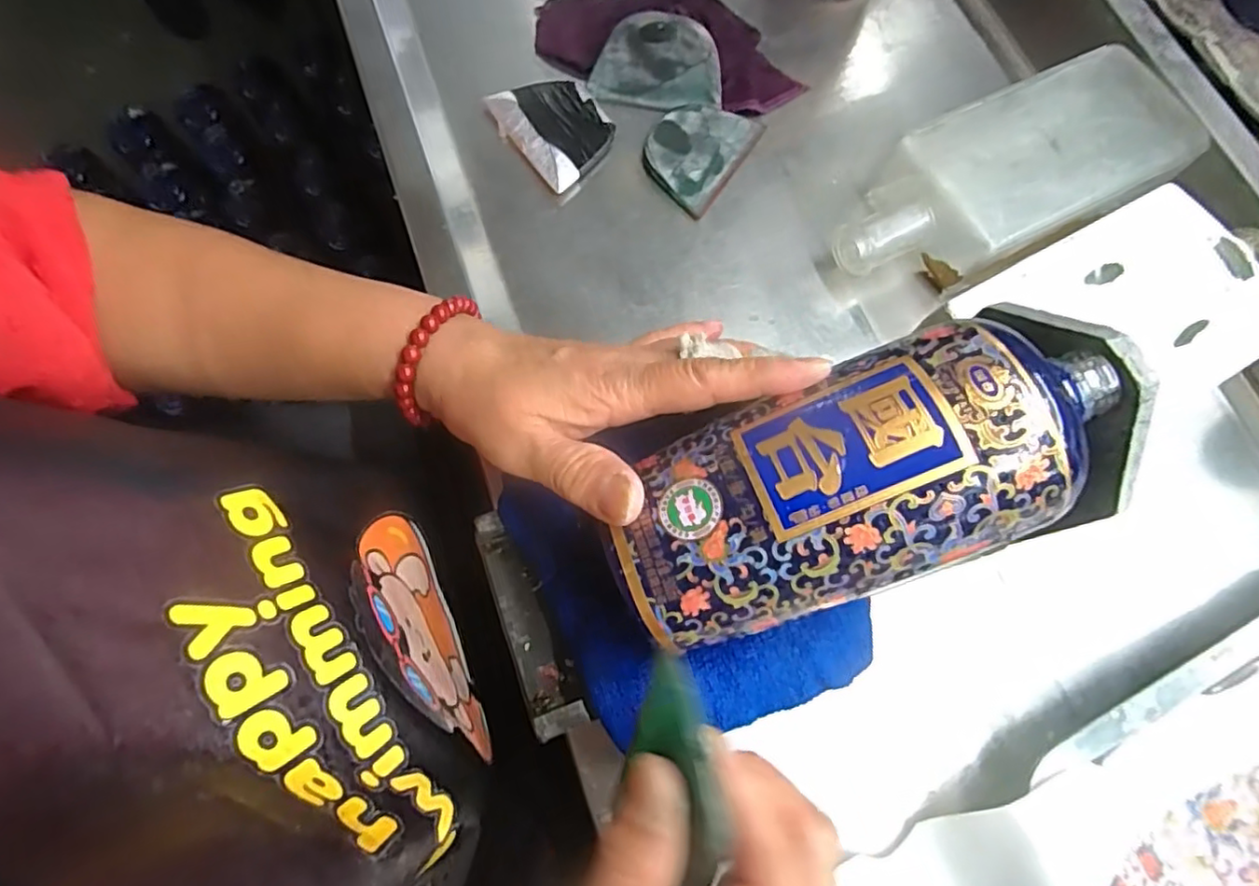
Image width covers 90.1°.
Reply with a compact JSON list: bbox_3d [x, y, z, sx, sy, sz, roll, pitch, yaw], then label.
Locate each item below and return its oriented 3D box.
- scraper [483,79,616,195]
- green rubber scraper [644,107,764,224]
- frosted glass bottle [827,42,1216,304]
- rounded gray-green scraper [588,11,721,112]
[{"bbox_3d":[-0.045,-0.203,0.406,0.060,0.006,0.083,-30,75,-11],"label":"scraper"},{"bbox_3d":[0.043,-0.188,0.400,0.056,0.009,0.082,31,73,8],"label":"green rubber scraper"},{"bbox_3d":[0.230,-0.156,0.389,0.232,0.052,0.098,-26,74,-10],"label":"frosted glass bottle"},{"bbox_3d":[0.020,-0.246,0.407,0.082,0.010,0.055,15,104,1],"label":"rounded gray-green scraper"}]

